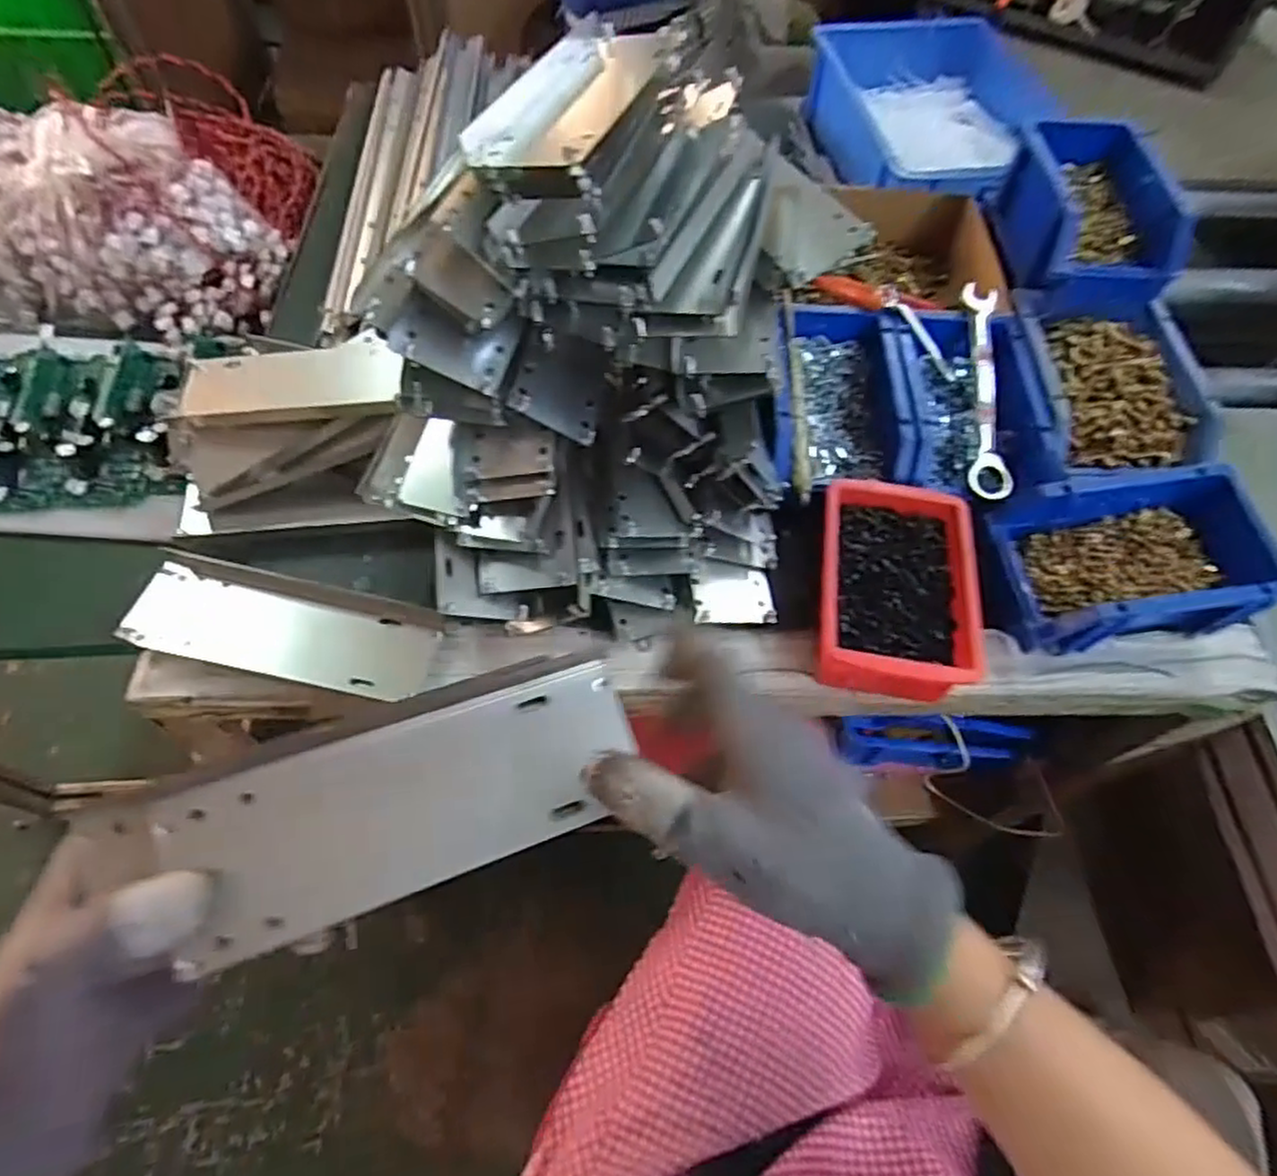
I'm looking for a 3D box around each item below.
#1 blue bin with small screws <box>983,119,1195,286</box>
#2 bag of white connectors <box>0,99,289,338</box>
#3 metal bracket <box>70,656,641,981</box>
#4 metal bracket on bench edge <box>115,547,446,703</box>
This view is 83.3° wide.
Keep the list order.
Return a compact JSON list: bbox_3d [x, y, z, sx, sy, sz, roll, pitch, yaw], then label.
[{"bbox_3d":[0.371,-0.319,0.601,0.108,0.066,0.172,-4,62,-4],"label":"blue bin with small screws"},{"bbox_3d":[-0.610,-0.367,0.698,0.511,0.111,0.214,5,62,1],"label":"bag of white connectors"},{"bbox_3d":[-0.090,0.081,0.288,0.179,0.022,0.071,-17,64,-18],"label":"metal bracket"},{"bbox_3d":[-0.230,0.025,0.468,0.195,0.020,0.068,11,62,4],"label":"metal bracket on bench edge"}]

